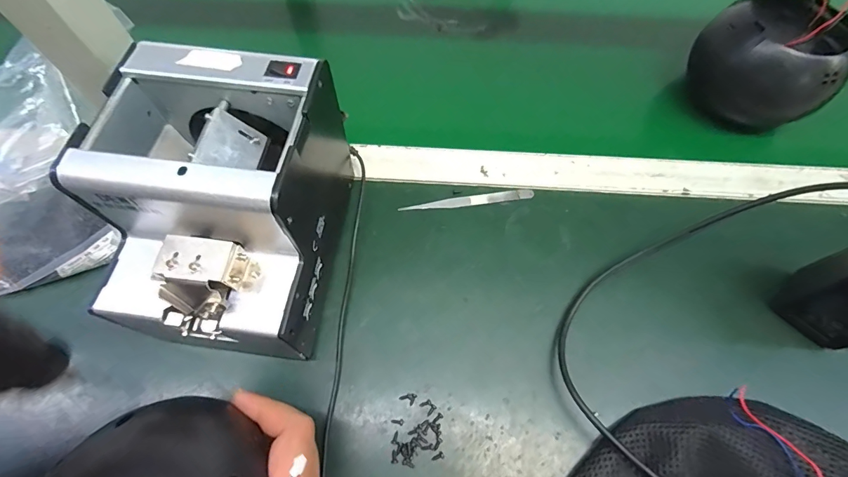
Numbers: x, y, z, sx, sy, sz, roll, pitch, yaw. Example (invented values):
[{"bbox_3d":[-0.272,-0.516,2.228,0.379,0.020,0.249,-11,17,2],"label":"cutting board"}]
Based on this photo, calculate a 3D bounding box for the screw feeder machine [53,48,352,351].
[{"bbox_3d":[-0.137,-0.022,0.295,0.126,0.147,0.173,7,65,3],"label":"screw feeder machine"}]

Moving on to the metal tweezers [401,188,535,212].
[{"bbox_3d":[0.041,-0.036,0.385,0.126,0.004,0.011,-8,65,-4],"label":"metal tweezers"}]

